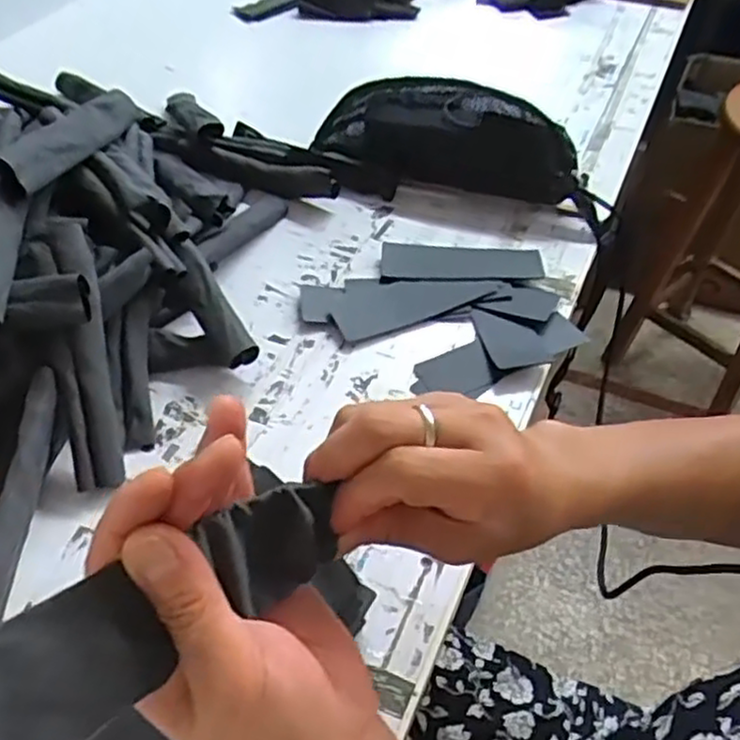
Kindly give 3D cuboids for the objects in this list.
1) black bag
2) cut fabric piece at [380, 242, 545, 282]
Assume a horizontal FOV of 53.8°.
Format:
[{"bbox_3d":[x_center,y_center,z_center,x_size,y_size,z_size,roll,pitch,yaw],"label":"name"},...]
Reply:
[{"bbox_3d":[0.104,-0.240,0.751,0.316,0.091,0.087,20,51,16],"label":"black bag"},{"bbox_3d":[0.085,-0.102,0.683,0.147,0.006,0.049,5,47,7],"label":"cut fabric piece"}]

